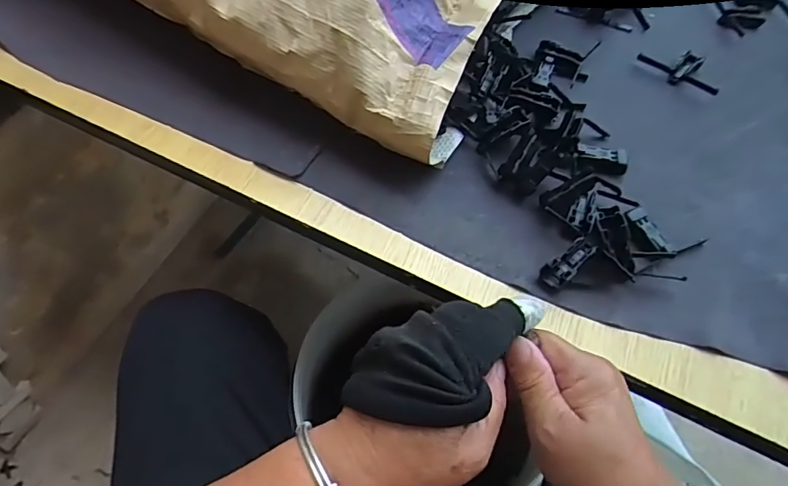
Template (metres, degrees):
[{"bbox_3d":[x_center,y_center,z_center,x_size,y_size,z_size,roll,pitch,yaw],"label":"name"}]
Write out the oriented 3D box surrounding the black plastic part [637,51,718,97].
[{"bbox_3d":[0.303,-0.184,0.538,0.084,0.019,0.052,38,66,18],"label":"black plastic part"}]

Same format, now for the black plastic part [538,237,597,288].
[{"bbox_3d":[0.133,0.016,0.392,0.047,0.017,0.019,-33,67,-19],"label":"black plastic part"}]

